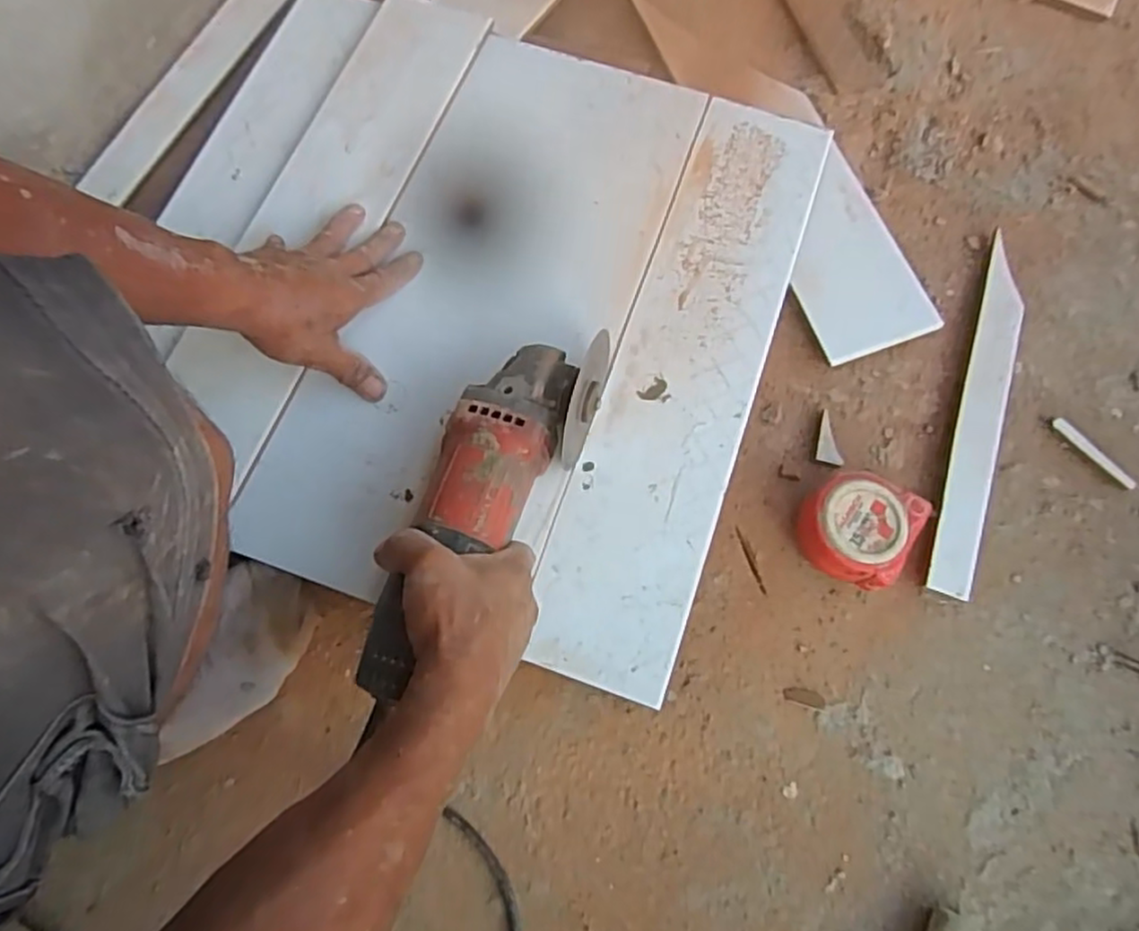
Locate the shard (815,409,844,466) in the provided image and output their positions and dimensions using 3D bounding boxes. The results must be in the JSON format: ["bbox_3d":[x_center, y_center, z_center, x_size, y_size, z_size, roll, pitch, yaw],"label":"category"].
[{"bbox_3d":[0.194,-0.020,0.543,0.019,0.009,0.045,-9,73,-3],"label":"shard"}]

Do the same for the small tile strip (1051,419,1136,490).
[{"bbox_3d":[0.393,-0.008,0.534,0.008,0.009,0.070,-38,77,-11],"label":"small tile strip"}]

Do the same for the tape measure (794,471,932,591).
[{"bbox_3d":[0.200,0.044,0.504,0.074,0.042,0.075,32,75,9],"label":"tape measure"}]

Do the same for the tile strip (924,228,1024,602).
[{"bbox_3d":[0.316,-0.045,0.544,0.030,0.014,0.301,19,74,6],"label":"tile strip"}]

